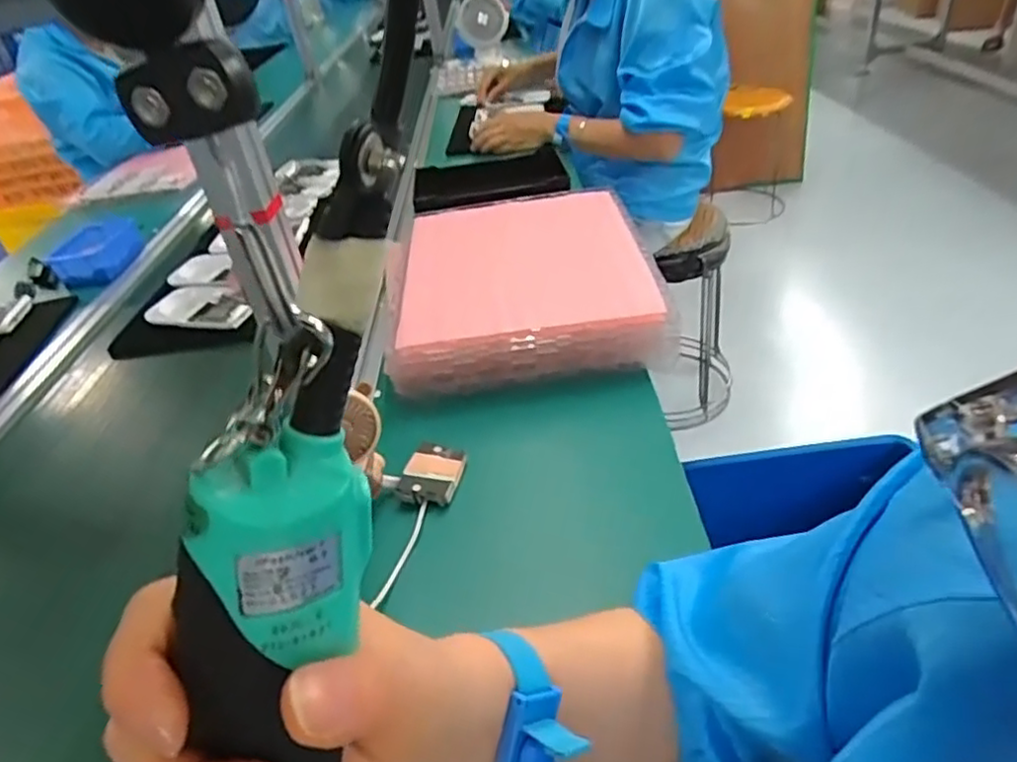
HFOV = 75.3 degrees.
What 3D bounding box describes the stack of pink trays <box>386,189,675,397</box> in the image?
[{"bbox_3d":[0.008,-0.127,0.803,0.309,0.070,0.340,-6,35,2],"label":"stack of pink trays"}]

